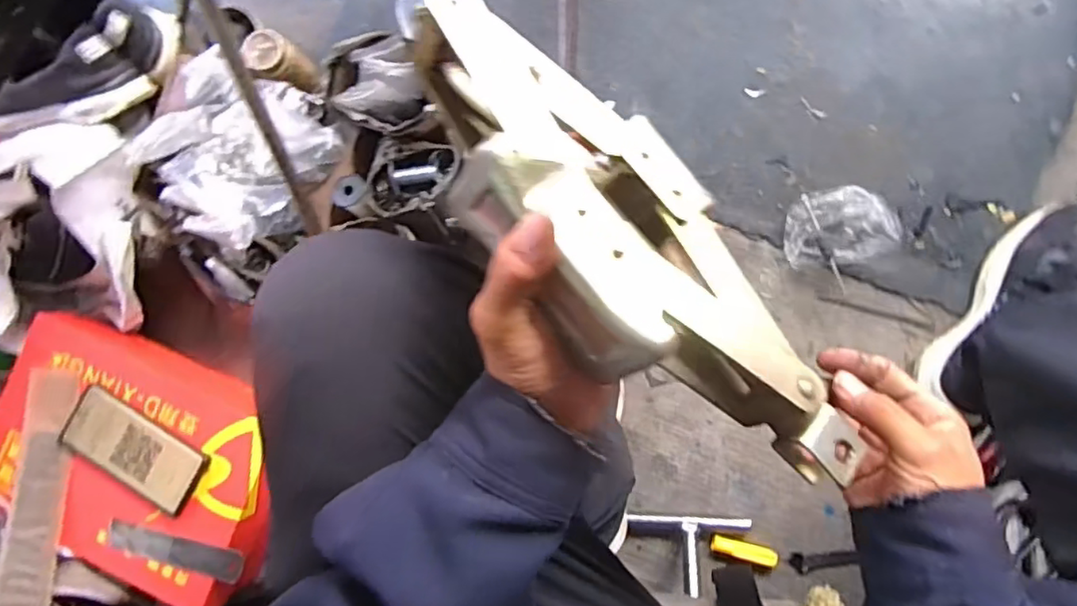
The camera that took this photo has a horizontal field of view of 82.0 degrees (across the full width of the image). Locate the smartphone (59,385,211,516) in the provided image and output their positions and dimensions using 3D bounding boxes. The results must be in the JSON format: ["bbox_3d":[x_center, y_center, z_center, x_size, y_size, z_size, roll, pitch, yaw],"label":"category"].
[{"bbox_3d":[-0.436,0.161,0.666,0.160,0.016,0.080,28,92,7],"label":"smartphone"}]

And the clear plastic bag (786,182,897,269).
[{"bbox_3d":[0.340,-0.089,0.705,0.105,0.051,0.083,-14,90,6],"label":"clear plastic bag"}]

